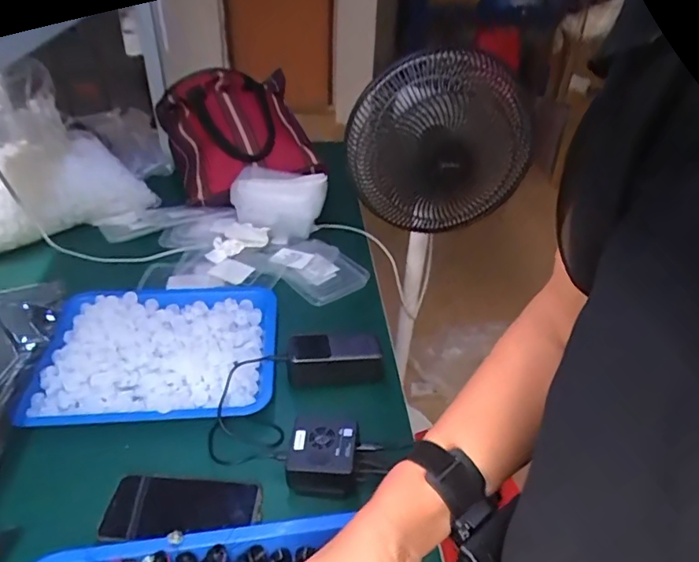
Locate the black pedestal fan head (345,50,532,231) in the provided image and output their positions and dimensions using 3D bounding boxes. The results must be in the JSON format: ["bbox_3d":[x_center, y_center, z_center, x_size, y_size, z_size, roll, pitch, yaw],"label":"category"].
[{"bbox_3d":[0.141,-0.219,0.820,0.271,0.251,0.123,-15,40,-23],"label":"black pedestal fan head"}]

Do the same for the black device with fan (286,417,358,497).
[{"bbox_3d":[-0.032,0.203,0.602,0.076,0.050,0.078,4,37,2],"label":"black device with fan"}]

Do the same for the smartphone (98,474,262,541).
[{"bbox_3d":[-0.180,0.246,0.567,0.161,0.010,0.067,1,37,-3],"label":"smartphone"}]

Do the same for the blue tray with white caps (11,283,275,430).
[{"bbox_3d":[-0.259,0.089,0.730,0.306,0.034,0.243,-2,37,-7],"label":"blue tray with white caps"}]

